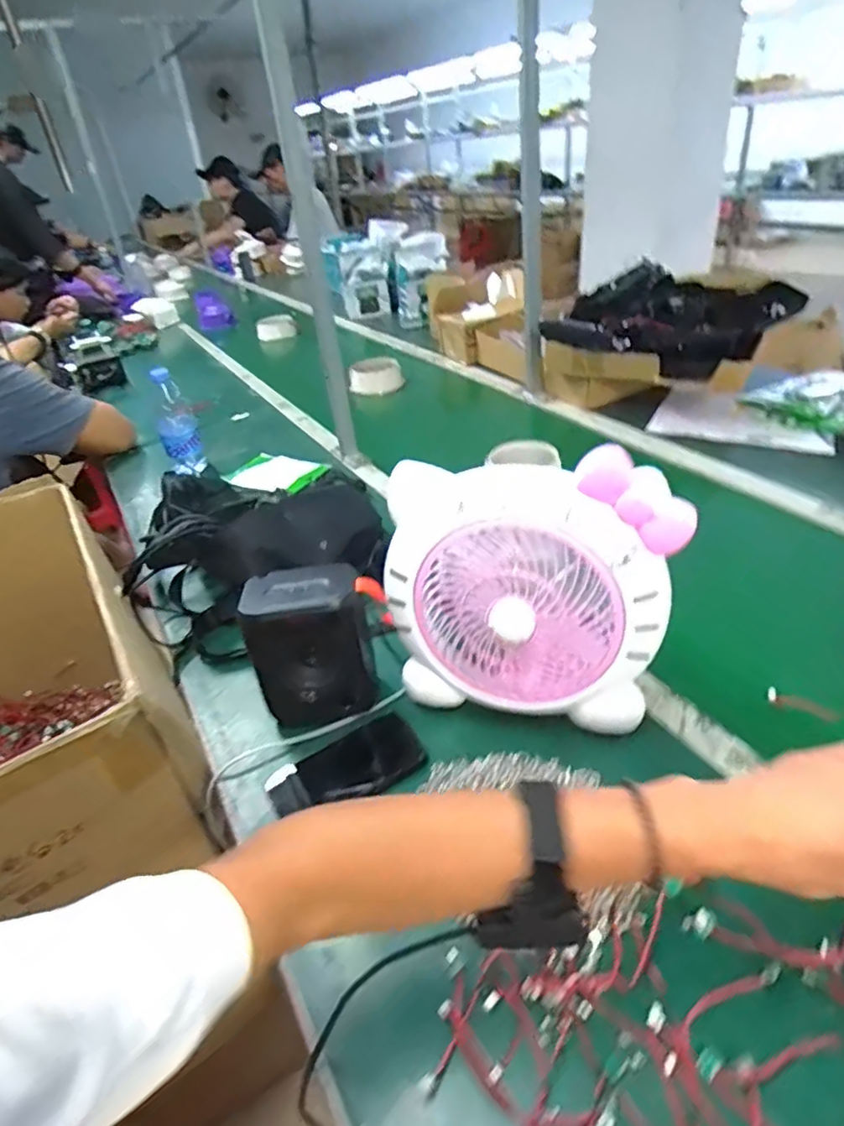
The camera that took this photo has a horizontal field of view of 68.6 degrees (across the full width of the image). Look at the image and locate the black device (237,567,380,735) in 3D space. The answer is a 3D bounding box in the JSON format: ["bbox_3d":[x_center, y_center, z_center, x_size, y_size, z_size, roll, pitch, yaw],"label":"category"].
[{"bbox_3d":[-0.109,0.086,0.616,0.118,0.147,0.067,-16,36,-14],"label":"black device"}]

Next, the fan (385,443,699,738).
[{"bbox_3d":[0.093,0.041,0.567,0.255,0.254,0.072,3,36,12],"label":"fan"}]

